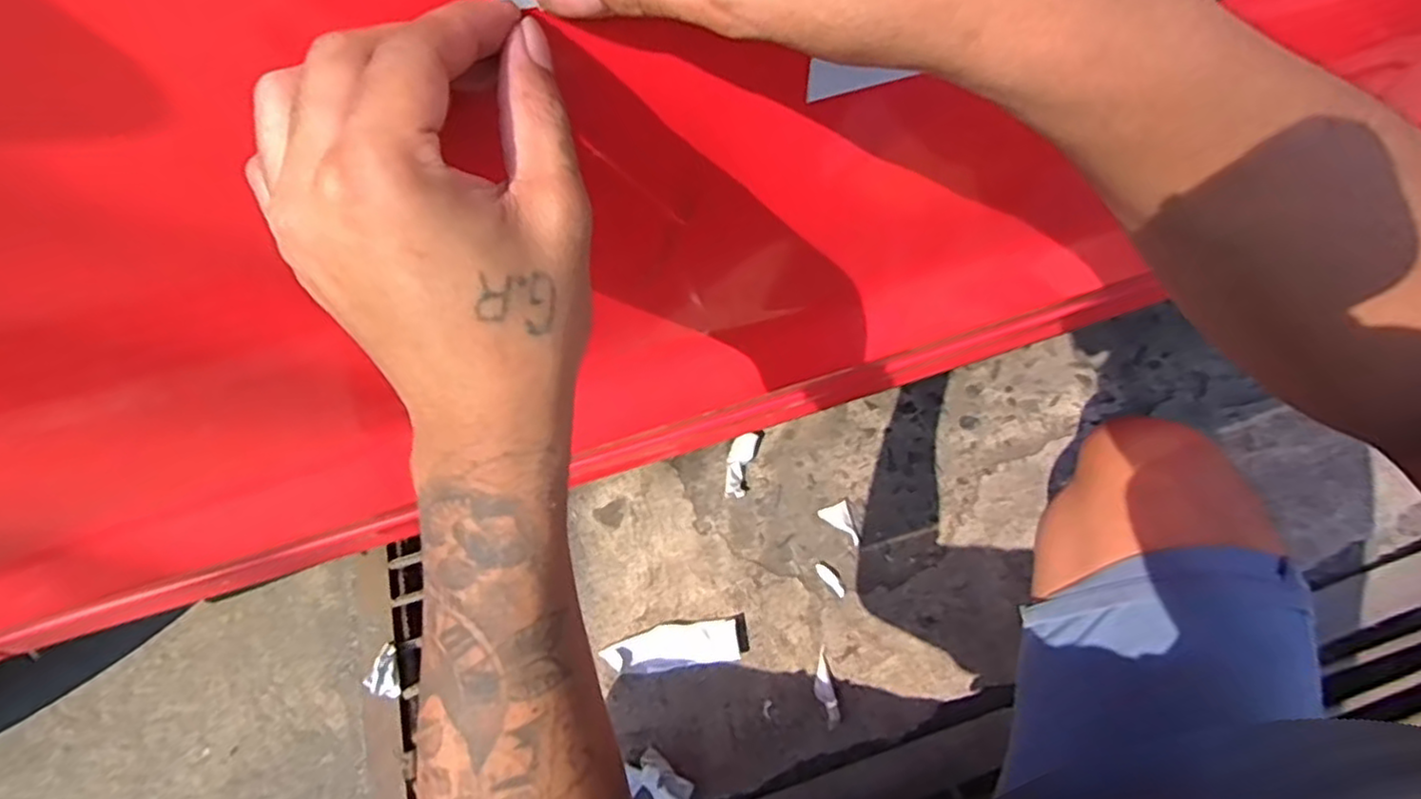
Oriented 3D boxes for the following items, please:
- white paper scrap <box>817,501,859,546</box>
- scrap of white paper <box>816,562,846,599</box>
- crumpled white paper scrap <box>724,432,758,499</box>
[{"bbox_3d":[0.145,0.142,0.779,0.033,0.006,0.049,-18,62,-6],"label":"white paper scrap"},{"bbox_3d":[0.131,0.196,0.755,0.014,0.004,0.043,-31,65,-13],"label":"scrap of white paper"},{"bbox_3d":[0.034,0.075,0.826,0.029,0.017,0.084,11,63,9],"label":"crumpled white paper scrap"}]

